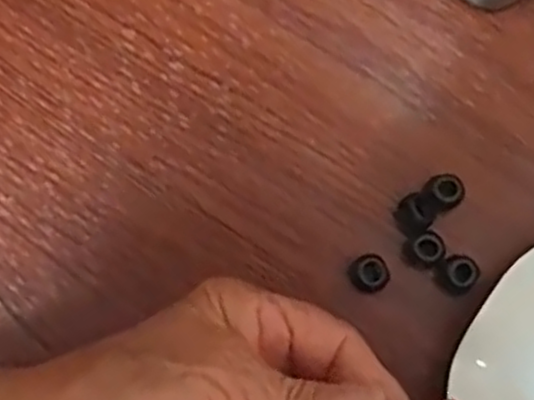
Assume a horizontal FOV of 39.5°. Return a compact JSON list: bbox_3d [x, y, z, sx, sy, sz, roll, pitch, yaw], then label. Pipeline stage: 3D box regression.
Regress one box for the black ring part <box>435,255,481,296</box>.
[{"bbox_3d":[0.080,0.031,0.312,0.014,0.017,0.016,-40,81,-5],"label":"black ring part"}]

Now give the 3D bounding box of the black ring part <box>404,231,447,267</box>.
[{"bbox_3d":[0.066,0.021,0.314,0.014,0.017,0.013,-1,80,2],"label":"black ring part"}]

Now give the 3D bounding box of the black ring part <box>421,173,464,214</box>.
[{"bbox_3d":[0.074,-0.001,0.319,0.016,0.018,0.015,0,80,2],"label":"black ring part"}]

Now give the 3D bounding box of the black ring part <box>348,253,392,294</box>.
[{"bbox_3d":[0.043,0.031,0.314,0.015,0.018,0.014,0,80,2],"label":"black ring part"}]

